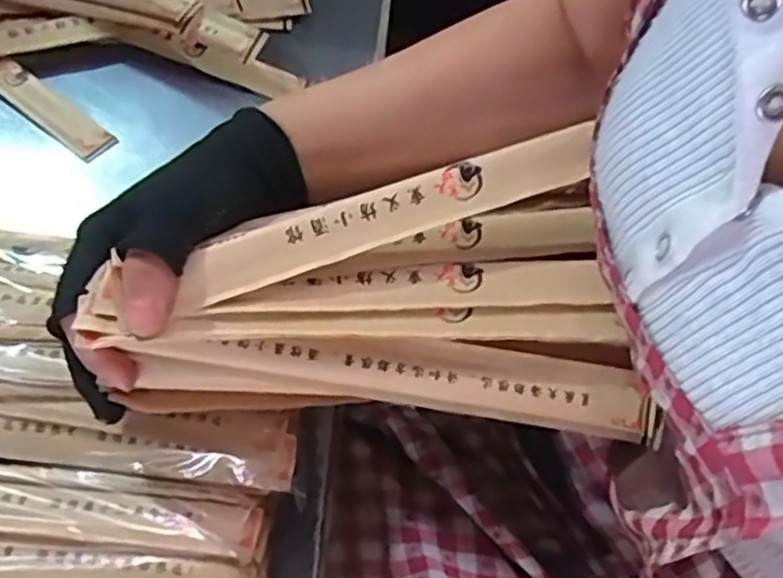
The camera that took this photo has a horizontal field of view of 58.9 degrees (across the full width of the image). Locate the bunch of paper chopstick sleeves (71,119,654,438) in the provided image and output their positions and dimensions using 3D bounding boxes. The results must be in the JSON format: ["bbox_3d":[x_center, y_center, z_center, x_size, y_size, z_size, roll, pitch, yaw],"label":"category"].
[{"bbox_3d":[-0.008,0.014,0.331,0.234,0.030,0.132,-10,86,-8],"label":"bunch of paper chopstick sleeves"}]

